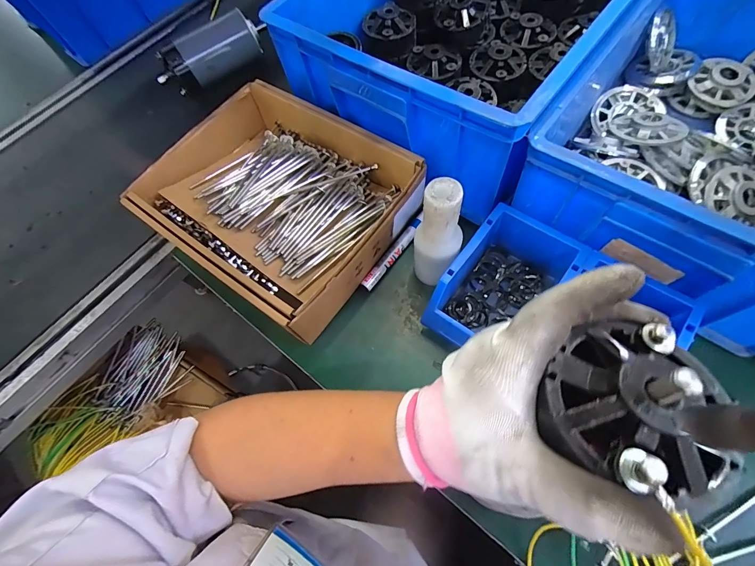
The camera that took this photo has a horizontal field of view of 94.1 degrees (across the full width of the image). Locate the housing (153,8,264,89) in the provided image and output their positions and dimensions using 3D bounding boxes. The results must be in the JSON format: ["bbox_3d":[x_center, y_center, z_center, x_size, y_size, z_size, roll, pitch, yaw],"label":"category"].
[{"bbox_3d":[-0.306,-0.417,0.641,0.187,0.073,0.077,-39,68,-12],"label":"housing"}]

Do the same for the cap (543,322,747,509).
[{"bbox_3d":[0.109,0.047,0.147,0.063,0.025,0.070,29,69,13],"label":"cap"}]

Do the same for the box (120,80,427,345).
[{"bbox_3d":[-0.127,-0.111,0.443,0.304,0.082,0.243,33,73,18],"label":"box"}]

